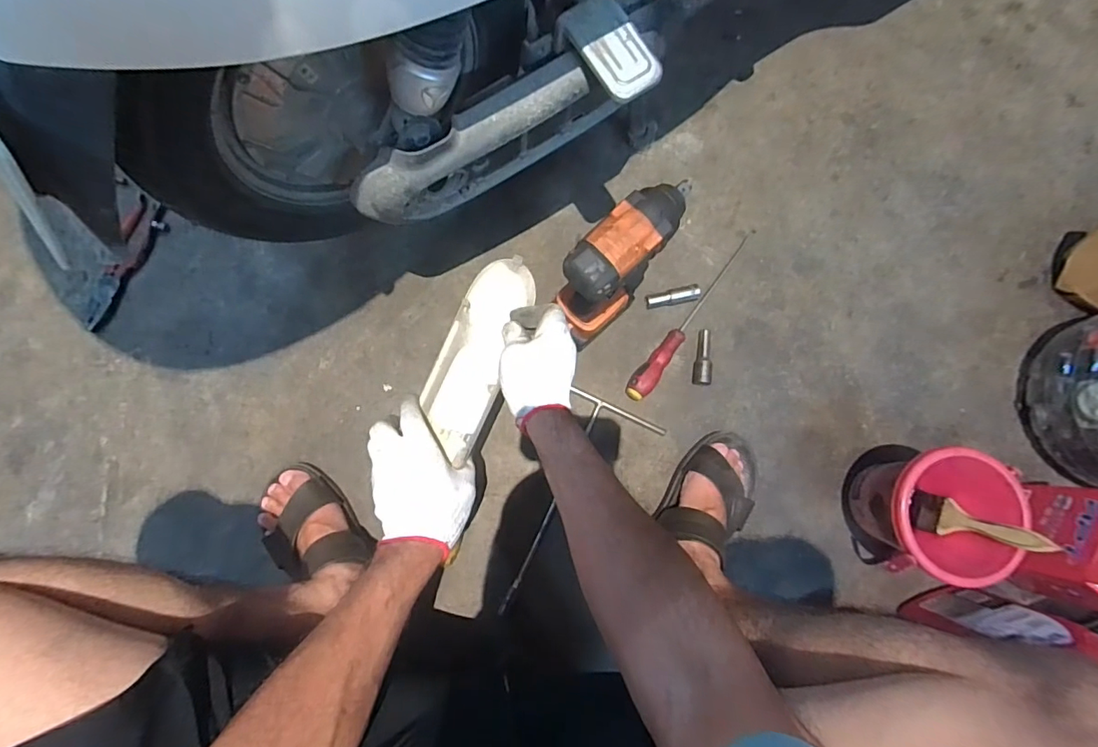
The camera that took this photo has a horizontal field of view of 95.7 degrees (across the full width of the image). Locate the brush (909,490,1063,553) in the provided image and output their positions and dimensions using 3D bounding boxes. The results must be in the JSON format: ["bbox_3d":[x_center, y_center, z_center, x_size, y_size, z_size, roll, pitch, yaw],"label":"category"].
[{"bbox_3d":[0.508,0.181,0.595,0.011,0.160,0.046,19,86,-12],"label":"brush"}]

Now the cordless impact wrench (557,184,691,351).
[{"bbox_3d":[0.079,-0.122,0.586,0.062,0.238,0.154,43,81,4],"label":"cordless impact wrench"}]

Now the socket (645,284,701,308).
[{"bbox_3d":[0.174,-0.107,0.696,0.075,0.017,0.019,-12,82,-5],"label":"socket"}]

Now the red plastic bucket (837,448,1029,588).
[{"bbox_3d":[0.457,0.168,0.613,0.145,0.139,0.148,0,81,-3],"label":"red plastic bucket"}]

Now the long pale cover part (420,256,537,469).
[{"bbox_3d":[-0.078,-0.021,0.530,0.071,0.021,0.212,20,90,0],"label":"long pale cover part"}]

